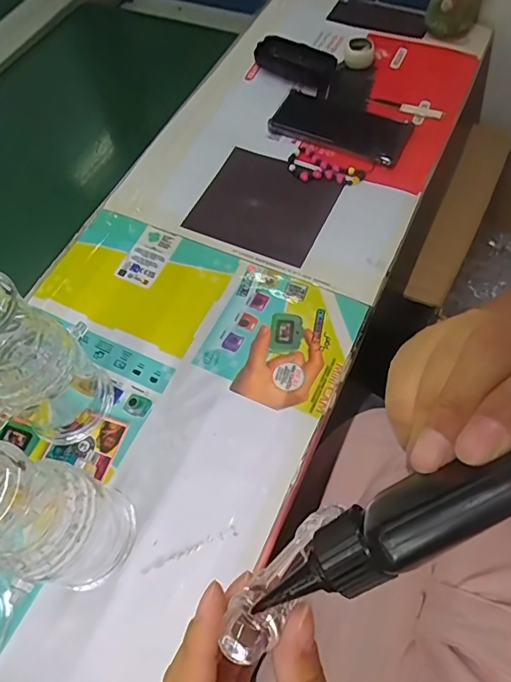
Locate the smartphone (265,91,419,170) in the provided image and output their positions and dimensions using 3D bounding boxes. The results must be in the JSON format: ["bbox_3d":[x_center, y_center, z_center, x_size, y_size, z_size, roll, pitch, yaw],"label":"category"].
[{"bbox_3d":[0.105,-0.266,0.600,0.162,0.012,0.078,25,66,13],"label":"smartphone"}]

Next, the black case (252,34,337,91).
[{"bbox_3d":[0.053,-0.371,0.646,0.109,0.025,0.056,23,66,13],"label":"black case"}]

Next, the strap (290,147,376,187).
[{"bbox_3d":[0.086,-0.203,0.569,0.097,0.011,0.049,20,65,11],"label":"strap"}]

